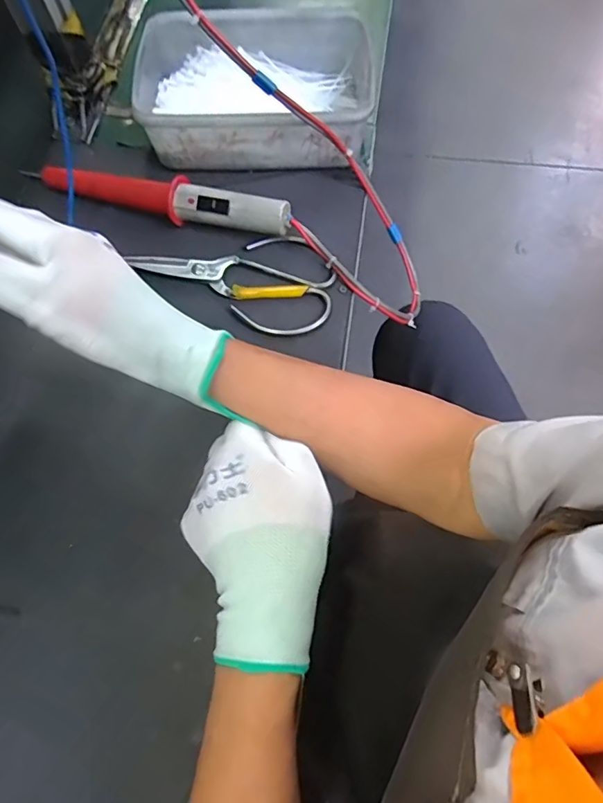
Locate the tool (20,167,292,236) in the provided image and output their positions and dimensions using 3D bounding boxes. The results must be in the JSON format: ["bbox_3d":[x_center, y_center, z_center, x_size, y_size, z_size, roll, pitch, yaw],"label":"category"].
[{"bbox_3d":[-0.131,-0.194,0.469,0.249,0.032,0.033,16,70,8],"label":"tool"}]

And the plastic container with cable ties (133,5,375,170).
[{"bbox_3d":[-0.047,-0.310,0.495,0.219,0.055,0.154,3,69,4],"label":"plastic container with cable ties"}]

